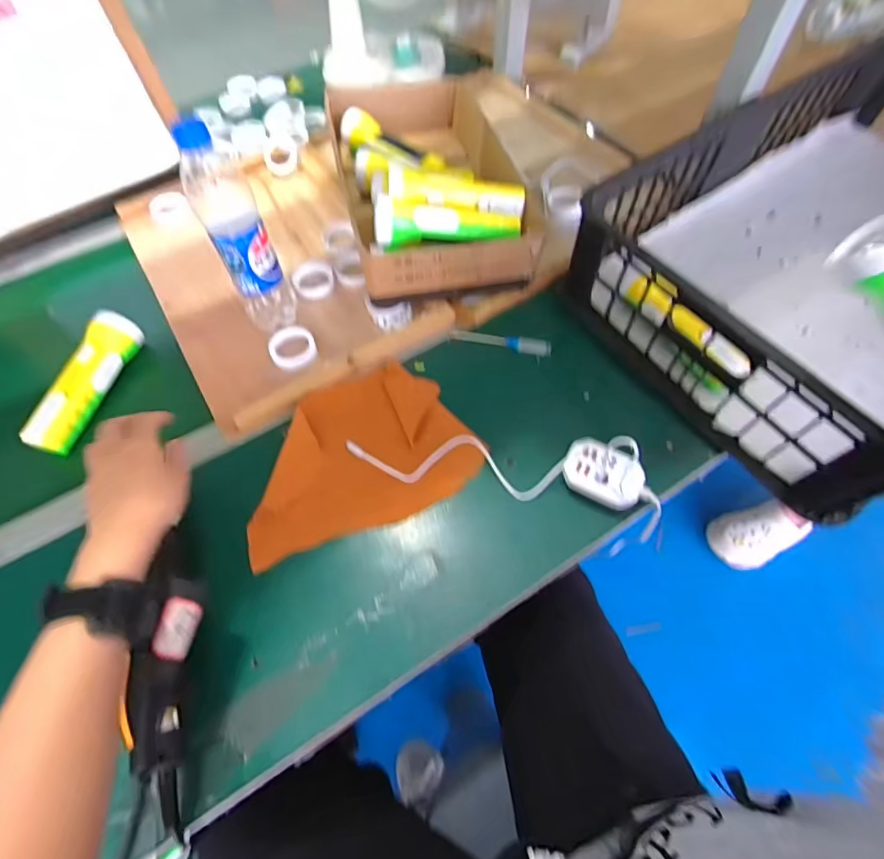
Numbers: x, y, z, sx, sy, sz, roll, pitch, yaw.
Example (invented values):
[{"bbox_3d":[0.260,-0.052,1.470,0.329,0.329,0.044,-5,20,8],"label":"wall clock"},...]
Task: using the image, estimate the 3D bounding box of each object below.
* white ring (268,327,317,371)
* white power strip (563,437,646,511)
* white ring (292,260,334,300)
[{"bbox_3d":[-0.180,-0.098,0.571,0.053,0.021,0.052,-2,60,3],"label":"white ring"},{"bbox_3d":[0.159,0.045,0.469,0.077,0.029,0.051,28,66,18],"label":"white power strip"},{"bbox_3d":[-0.174,-0.202,0.634,0.051,0.020,0.051,-2,60,3],"label":"white ring"}]

